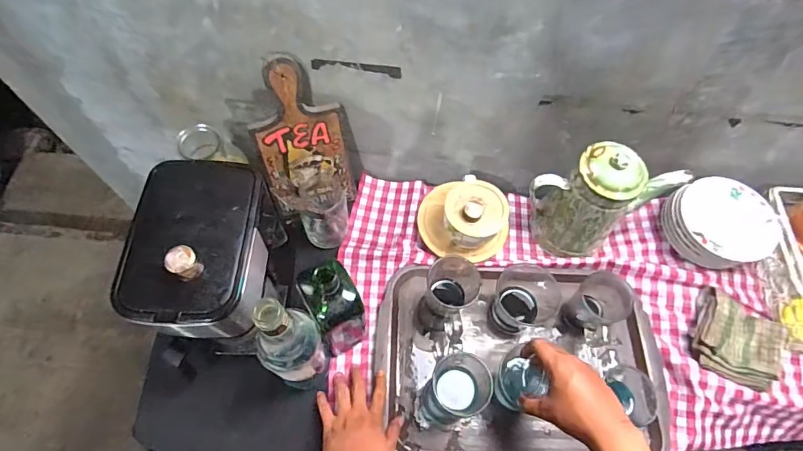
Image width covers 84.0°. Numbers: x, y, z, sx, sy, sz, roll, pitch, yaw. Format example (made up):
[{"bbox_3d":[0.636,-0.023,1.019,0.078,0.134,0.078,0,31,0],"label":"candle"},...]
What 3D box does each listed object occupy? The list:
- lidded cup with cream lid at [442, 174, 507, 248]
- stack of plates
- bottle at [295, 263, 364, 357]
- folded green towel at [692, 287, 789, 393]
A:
[{"bbox_3d":[0.119,-0.021,0.732,0.098,0.077,0.107,1,63,-2],"label":"lidded cup with cream lid"},{"bbox_3d":[0.521,-0.003,0.740,0.151,0.069,0.152,-9,64,-7],"label":"stack of plates"},{"bbox_3d":[-0.093,0.111,0.617,0.072,0.218,0.081,-23,66,-14],"label":"bottle"},{"bbox_3d":[0.517,0.174,0.677,0.125,0.033,0.128,26,65,10],"label":"folded green towel"}]

